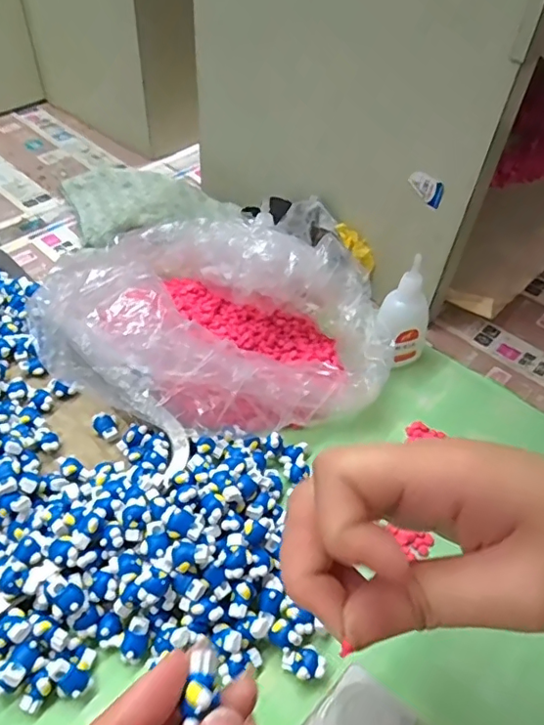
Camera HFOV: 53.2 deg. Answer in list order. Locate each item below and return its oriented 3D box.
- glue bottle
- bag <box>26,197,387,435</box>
[{"bbox_3d":[0.098,-0.036,0.405,0.037,0.087,0.030,-18,51,-19],"label":"glue bottle"},{"bbox_3d":[-0.040,-0.041,0.397,0.232,0.088,0.170,3,47,-1],"label":"bag"}]

